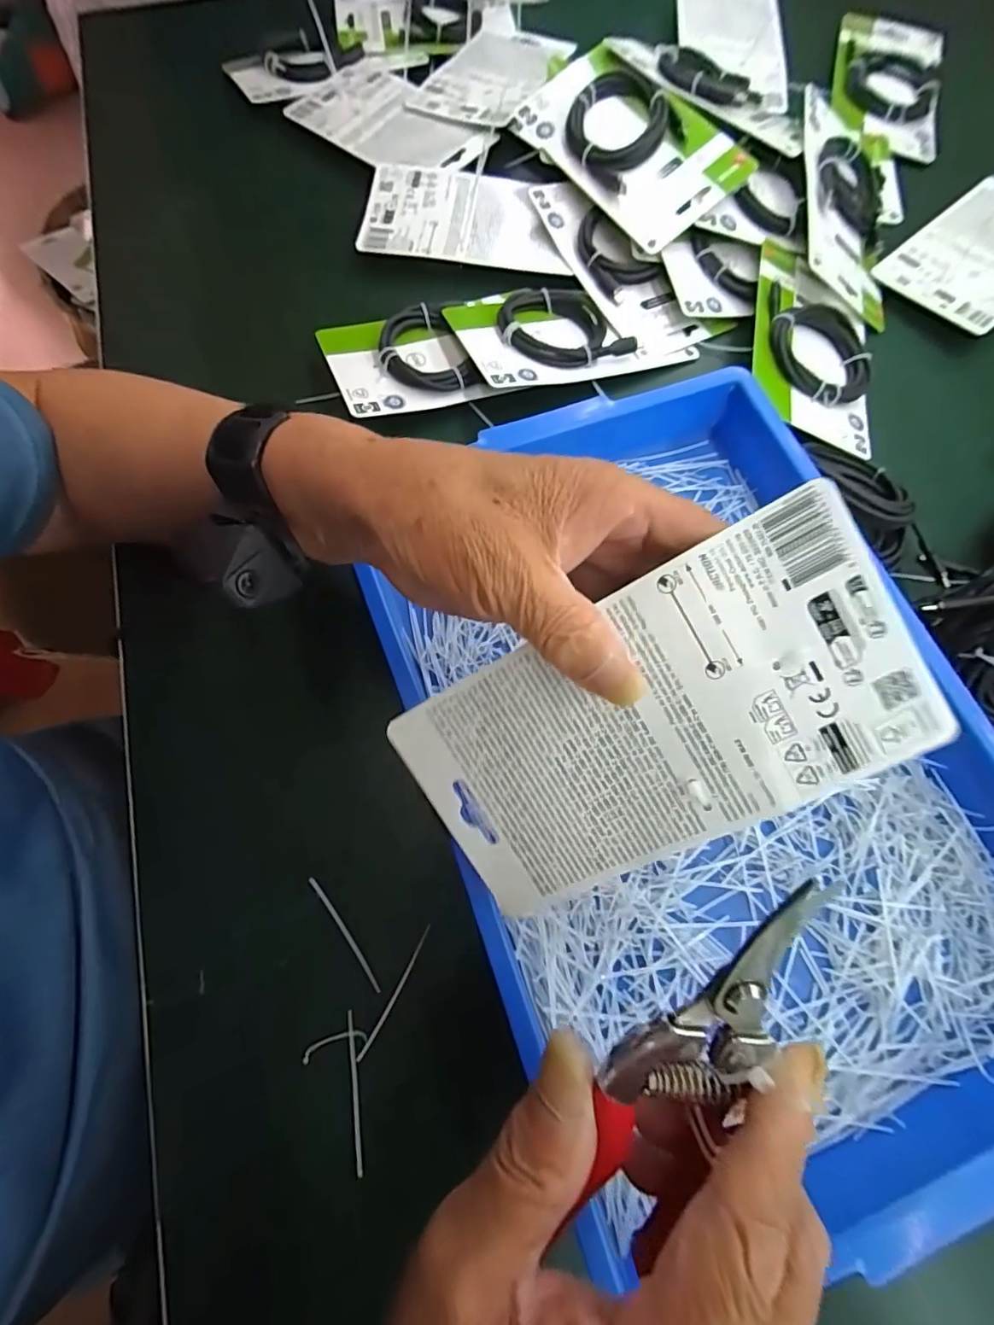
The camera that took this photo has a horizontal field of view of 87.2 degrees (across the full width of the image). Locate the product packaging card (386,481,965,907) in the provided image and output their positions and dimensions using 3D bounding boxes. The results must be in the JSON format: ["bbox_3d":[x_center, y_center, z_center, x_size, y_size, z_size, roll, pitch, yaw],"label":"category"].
[{"bbox_3d":[0.055,0.026,0.193,0.177,0.004,0.099,-29,95,16],"label":"product packaging card"}]

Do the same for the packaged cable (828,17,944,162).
[{"bbox_3d":[0.368,-0.547,0.492,0.099,0.014,0.171,15,77,1],"label":"packaged cable"}]

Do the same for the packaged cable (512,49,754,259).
[{"bbox_3d":[0.101,-0.419,0.411,0.099,0.023,0.198,-37,79,5],"label":"packaged cable"}]

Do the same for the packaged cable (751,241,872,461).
[{"bbox_3d":[0.234,-0.238,0.380,0.094,0.026,0.167,14,73,5],"label":"packaged cable"}]

